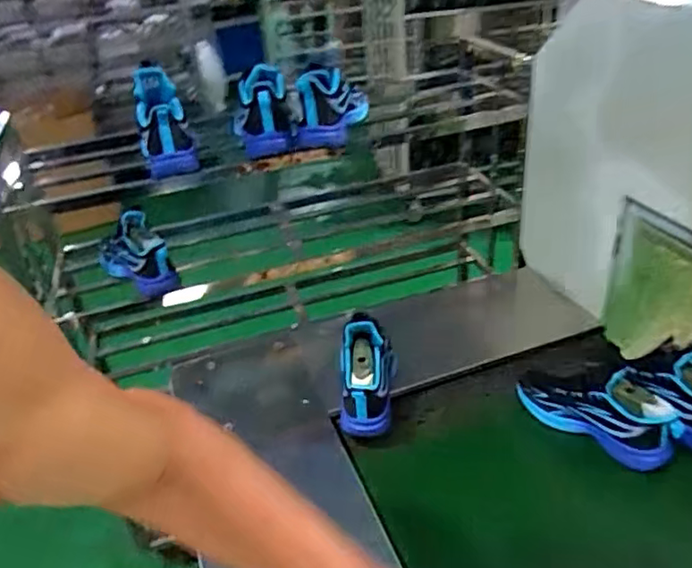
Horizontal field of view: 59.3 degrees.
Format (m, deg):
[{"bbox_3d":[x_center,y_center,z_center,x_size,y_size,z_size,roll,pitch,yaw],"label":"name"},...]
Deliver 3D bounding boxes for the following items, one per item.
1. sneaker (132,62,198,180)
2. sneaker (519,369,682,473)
[{"bbox_3d":[-0.299,-0.258,0.992,0.078,0.172,0.121,-16,35,-14],"label":"sneaker"},{"bbox_3d":[0.381,0.178,0.911,0.218,0.112,0.084,21,43,34],"label":"sneaker"}]

